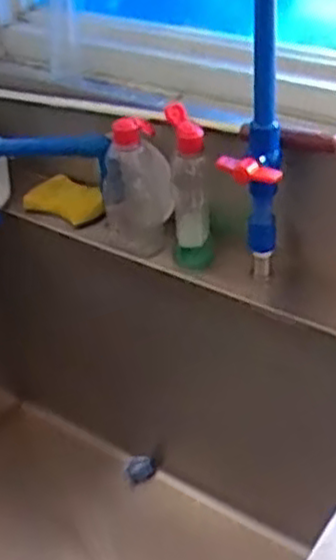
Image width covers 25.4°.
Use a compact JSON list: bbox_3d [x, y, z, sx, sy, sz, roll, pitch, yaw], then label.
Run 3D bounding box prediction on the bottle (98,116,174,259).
[{"bbox_3d":[-0.034,-0.104,0.838,0.072,0.164,0.073,-12,38,-9],"label":"bottle"}]

